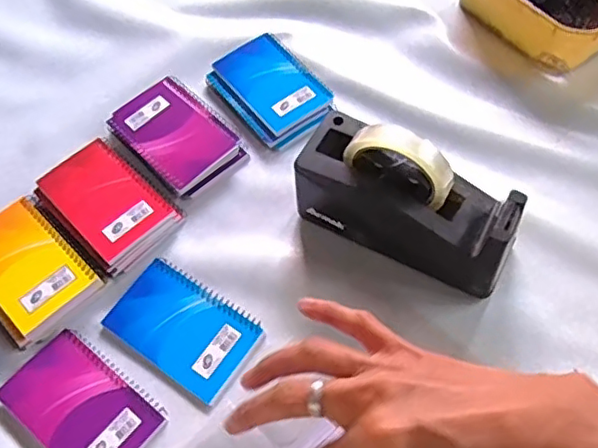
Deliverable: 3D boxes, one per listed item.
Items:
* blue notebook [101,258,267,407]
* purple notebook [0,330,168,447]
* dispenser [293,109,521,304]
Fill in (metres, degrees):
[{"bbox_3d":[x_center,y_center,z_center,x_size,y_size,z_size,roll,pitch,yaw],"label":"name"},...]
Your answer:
[{"bbox_3d":[-0.106,0.092,0.552,0.134,0.006,0.085,31,66,19],"label":"blue notebook"},{"bbox_3d":[-0.185,0.156,0.515,0.128,0.012,0.082,35,67,21],"label":"purple notebook"},{"bbox_3d":[0.098,-0.024,0.546,0.195,0.119,0.074,26,64,17],"label":"dispenser"}]

